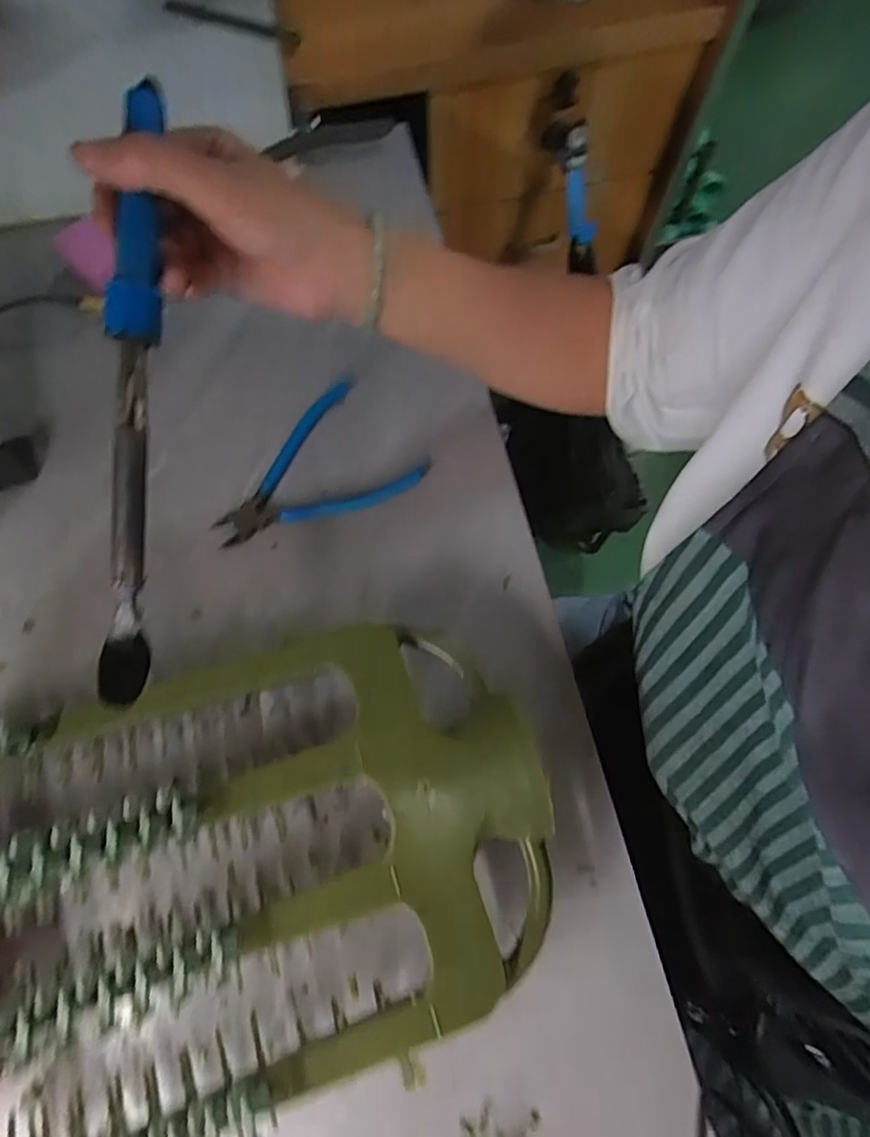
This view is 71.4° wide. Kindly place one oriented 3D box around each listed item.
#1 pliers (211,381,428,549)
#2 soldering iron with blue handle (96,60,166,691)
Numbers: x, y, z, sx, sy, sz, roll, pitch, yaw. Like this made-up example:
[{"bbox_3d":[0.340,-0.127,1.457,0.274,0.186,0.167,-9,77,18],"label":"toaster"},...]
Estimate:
[{"bbox_3d":[-0.092,-0.077,0.437,0.148,0.010,0.093,-20,73,-7],"label":"pliers"},{"bbox_3d":[-0.146,-0.081,0.292,0.021,0.019,0.287,4,93,1],"label":"soldering iron with blue handle"}]

